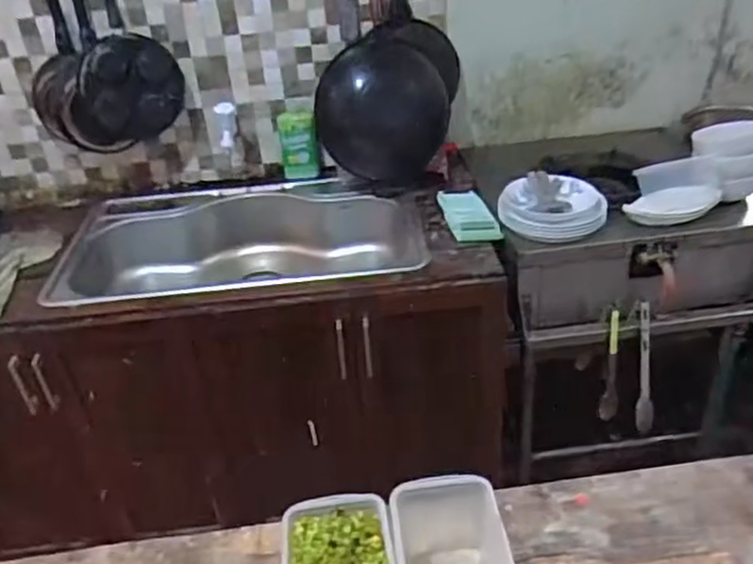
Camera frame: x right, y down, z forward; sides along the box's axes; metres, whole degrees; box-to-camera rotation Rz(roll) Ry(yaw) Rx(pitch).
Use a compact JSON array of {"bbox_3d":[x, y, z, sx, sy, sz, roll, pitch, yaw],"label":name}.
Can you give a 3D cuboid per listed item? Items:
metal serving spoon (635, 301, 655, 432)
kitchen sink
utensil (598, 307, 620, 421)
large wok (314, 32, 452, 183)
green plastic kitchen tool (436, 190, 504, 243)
[{"bbox_3d":[0.562,0.182,1.434,0.032,0.281,0.029,-2,10,7],"label":"metal serving spoon"},{"bbox_3d":[-0.324,-0.057,1.692,0.823,0.206,0.498,-8,32,-3],"label":"kitchen sink"},{"bbox_3d":[0.505,0.187,1.466,0.034,0.291,0.025,2,33,13],"label":"utensil"},{"bbox_3d":[0.016,-0.424,1.679,0.323,0.341,0.100,2,16,12],"label":"large wok"},{"bbox_3d":[0.209,-0.161,1.575,0.105,0.030,0.247,-8,32,-2],"label":"green plastic kitchen tool"}]

